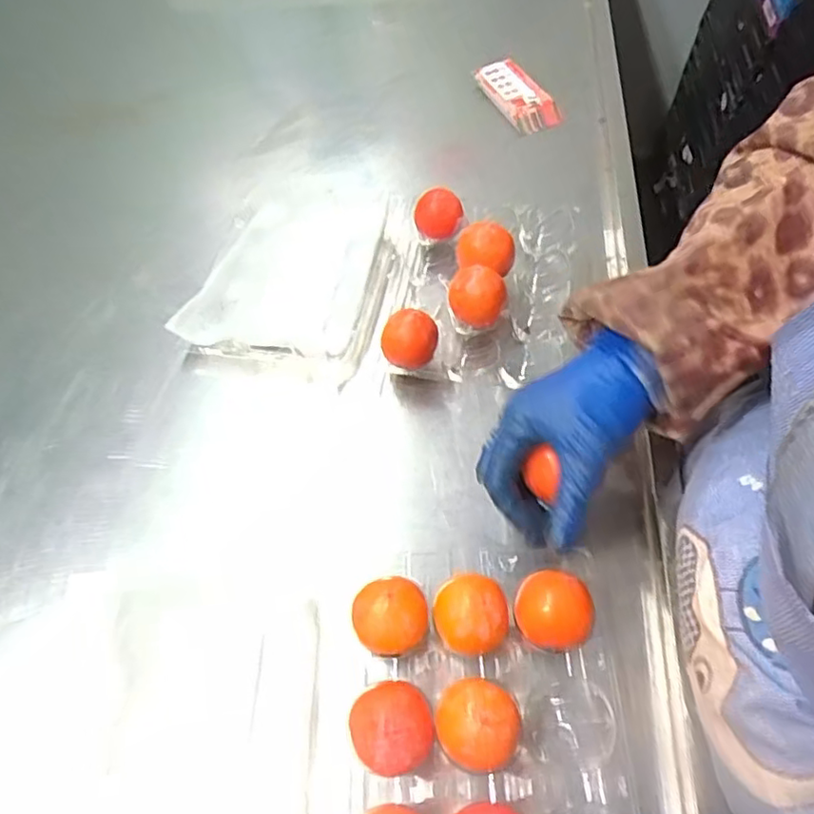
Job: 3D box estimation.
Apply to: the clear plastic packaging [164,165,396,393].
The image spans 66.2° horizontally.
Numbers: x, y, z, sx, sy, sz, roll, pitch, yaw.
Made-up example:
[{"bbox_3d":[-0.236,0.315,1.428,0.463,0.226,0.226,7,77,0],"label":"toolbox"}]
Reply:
[{"bbox_3d":[-0.088,-0.139,0.560,0.153,0.029,0.250,10,59,7],"label":"clear plastic packaging"}]

